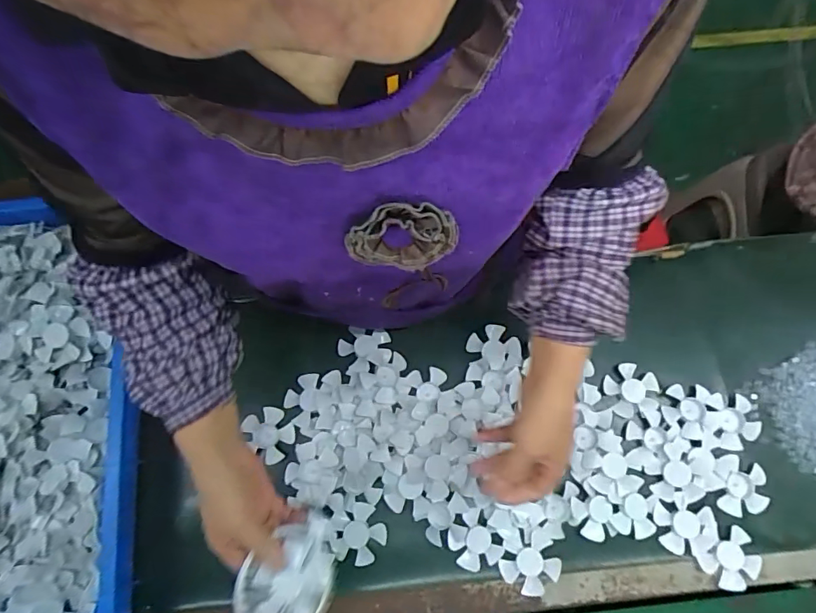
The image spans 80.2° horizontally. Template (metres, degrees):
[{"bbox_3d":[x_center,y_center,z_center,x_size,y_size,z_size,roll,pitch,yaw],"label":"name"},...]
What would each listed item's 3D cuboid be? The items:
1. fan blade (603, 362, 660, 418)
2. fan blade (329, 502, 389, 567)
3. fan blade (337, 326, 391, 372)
[{"bbox_3d":[0.306,0.113,0.664,0.072,0.008,0.069,0,75,1],"label":"fan blade"},{"bbox_3d":[-0.062,0.287,0.612,0.068,0.006,0.072,9,76,3],"label":"fan blade"},{"bbox_3d":[-0.060,0.059,0.667,0.070,0.013,0.062,4,75,2],"label":"fan blade"}]

